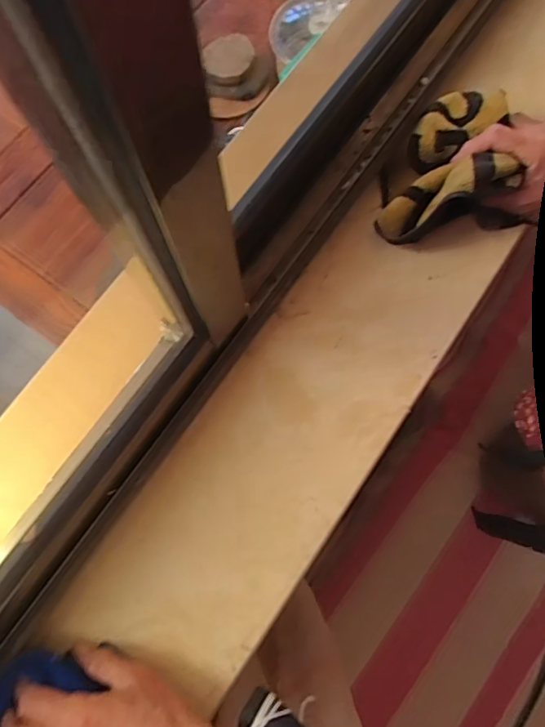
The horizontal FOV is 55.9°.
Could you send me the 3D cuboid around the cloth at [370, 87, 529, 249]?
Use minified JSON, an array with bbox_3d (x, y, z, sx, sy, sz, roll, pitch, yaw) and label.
[{"bbox_3d":[0.160,-0.187,0.481,0.133,0.069,0.122,-14,75,-4],"label":"cloth"}]

